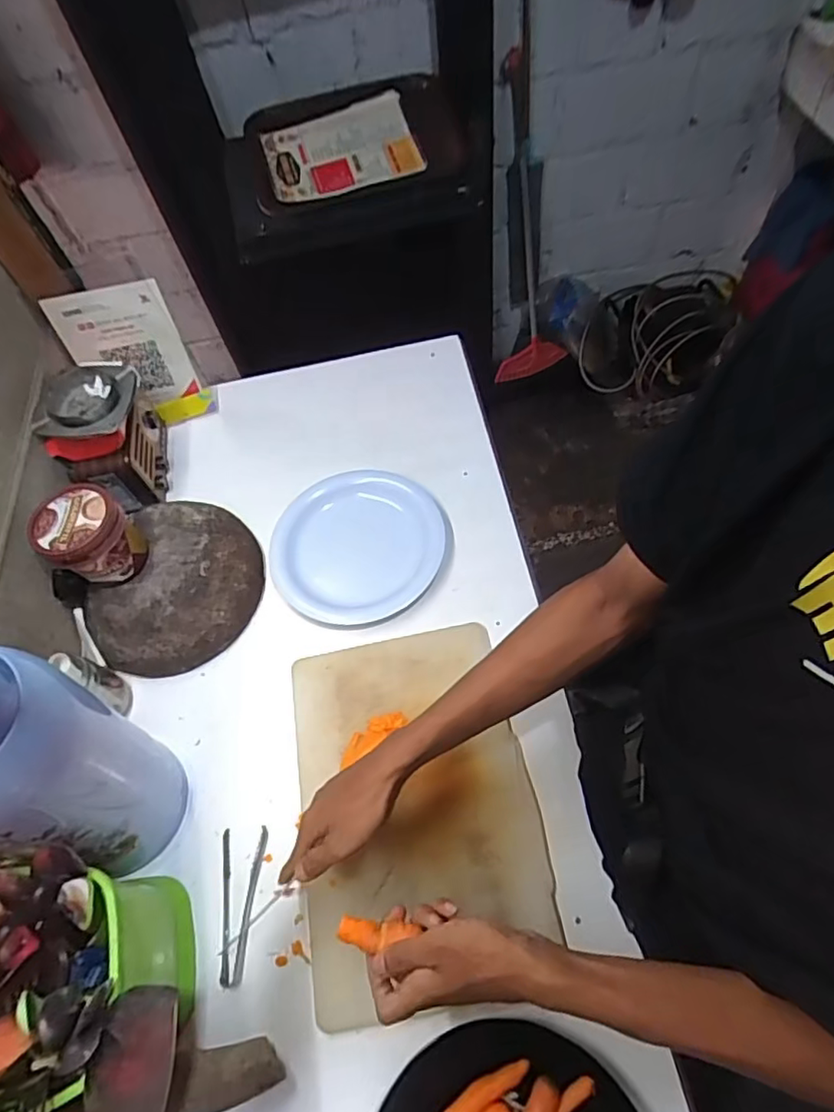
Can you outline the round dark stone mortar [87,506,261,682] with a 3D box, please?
[{"bbox_3d":[-0.296,0.035,0.734,0.191,0.072,0.202,-3,60,5],"label":"round dark stone mortar"}]

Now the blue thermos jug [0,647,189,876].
[{"bbox_3d":[-0.313,0.167,0.470,0.115,0.388,0.151,9,62,12],"label":"blue thermos jug"}]

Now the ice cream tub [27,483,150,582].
[{"bbox_3d":[-0.371,-0.018,0.678,0.093,0.093,0.086,-2,58,3],"label":"ice cream tub"}]

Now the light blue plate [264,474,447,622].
[{"bbox_3d":[-0.075,-0.018,0.759,0.206,0.024,0.224,-3,60,5],"label":"light blue plate"}]

